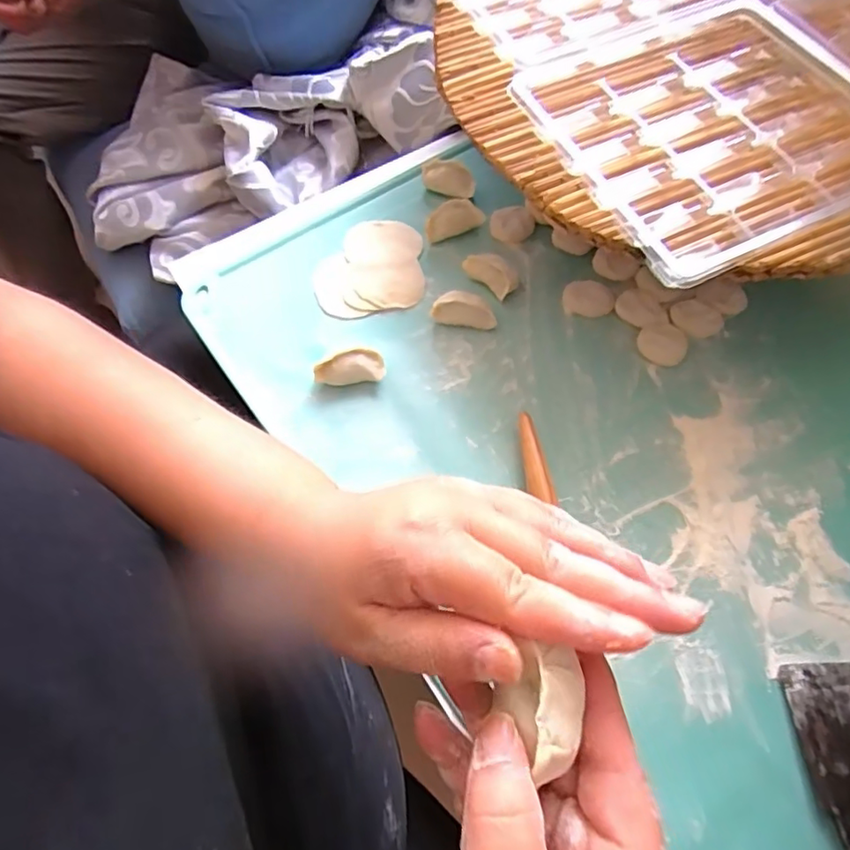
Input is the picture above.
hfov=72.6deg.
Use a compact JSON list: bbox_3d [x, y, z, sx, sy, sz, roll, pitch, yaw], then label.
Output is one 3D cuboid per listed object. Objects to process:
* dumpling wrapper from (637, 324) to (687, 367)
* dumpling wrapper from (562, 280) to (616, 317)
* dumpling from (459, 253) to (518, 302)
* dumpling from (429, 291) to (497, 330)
[{"bbox_3d":[0.192,-0.065,0.468,0.038,0.004,0.036,1,64,2],"label":"dumpling wrapper"},{"bbox_3d":[0.138,-0.108,0.488,0.043,0.004,0.036,8,65,5],"label":"dumpling wrapper"},{"bbox_3d":[0.055,-0.130,0.490,0.021,0.026,0.048,-42,70,-17],"label":"dumpling"},{"bbox_3d":[0.032,-0.093,0.473,0.052,0.026,0.018,11,65,6],"label":"dumpling"}]

